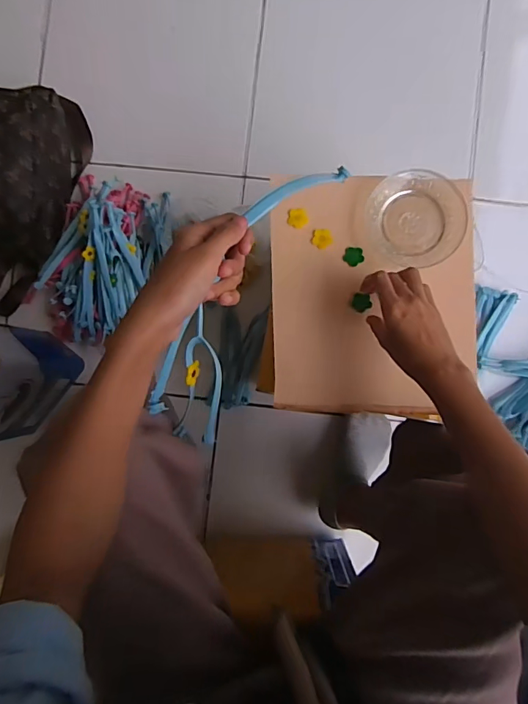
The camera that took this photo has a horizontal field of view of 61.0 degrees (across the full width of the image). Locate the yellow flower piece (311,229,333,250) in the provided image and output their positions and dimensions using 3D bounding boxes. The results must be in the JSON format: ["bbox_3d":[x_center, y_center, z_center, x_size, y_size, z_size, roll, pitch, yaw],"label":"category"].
[{"bbox_3d":[0.070,-0.134,0.533,0.024,0.004,0.024,0,87,2],"label":"yellow flower piece"}]

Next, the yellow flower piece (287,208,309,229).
[{"bbox_3d":[0.041,-0.162,0.542,0.025,0.004,0.025,4,87,2],"label":"yellow flower piece"}]

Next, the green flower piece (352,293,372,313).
[{"bbox_3d":[0.115,-0.058,0.530,0.023,0.004,0.020,25,102,15],"label":"green flower piece"}]

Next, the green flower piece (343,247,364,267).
[{"bbox_3d":[0.108,-0.116,0.542,0.023,0.004,0.024,0,87,2],"label":"green flower piece"}]

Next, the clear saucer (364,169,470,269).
[{"bbox_3d":[0.177,-0.156,0.528,0.110,0.019,0.110,0,87,2],"label":"clear saucer"}]

